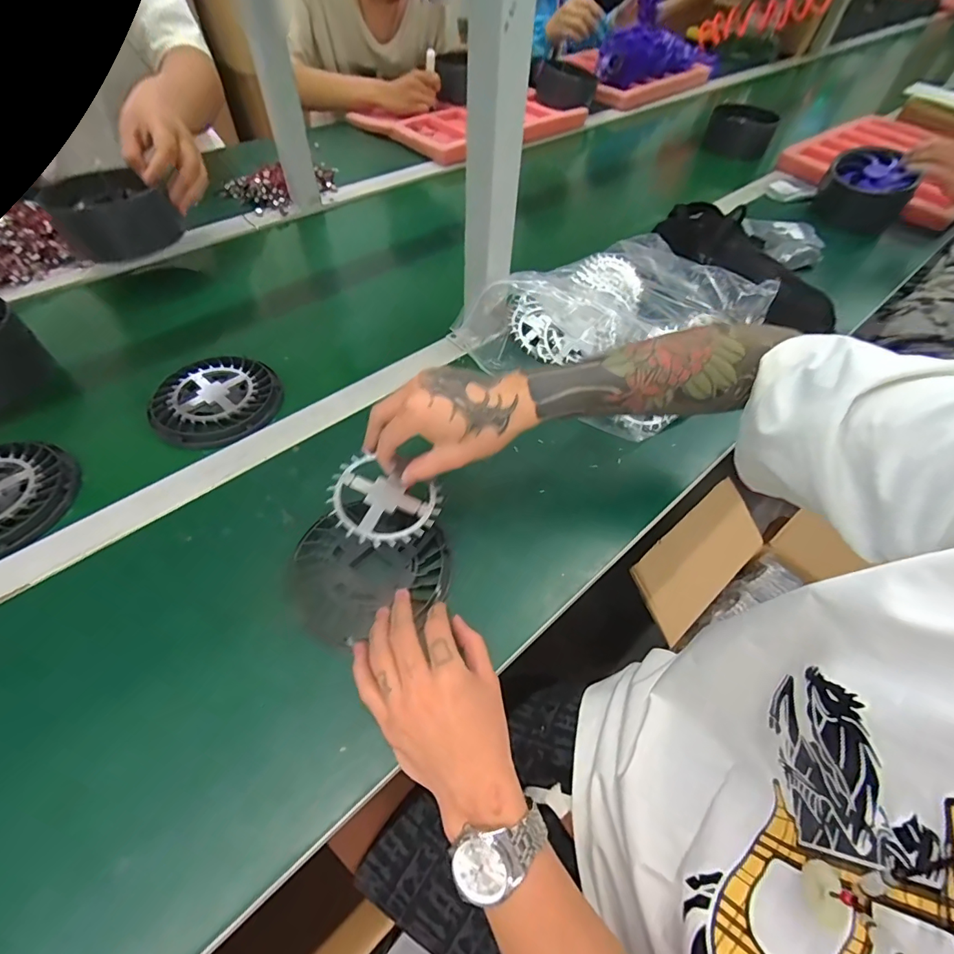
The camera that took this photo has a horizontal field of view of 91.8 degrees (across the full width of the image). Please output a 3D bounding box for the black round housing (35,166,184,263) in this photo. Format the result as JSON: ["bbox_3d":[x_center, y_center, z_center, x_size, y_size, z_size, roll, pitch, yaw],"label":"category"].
[{"bbox_3d":[-0.503,-0.366,0.638,0.131,0.068,0.122,1,54,-2],"label":"black round housing"}]

